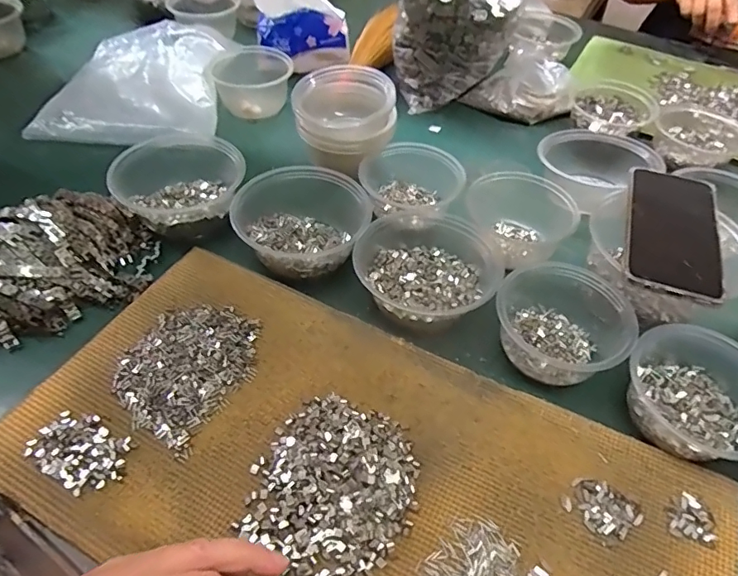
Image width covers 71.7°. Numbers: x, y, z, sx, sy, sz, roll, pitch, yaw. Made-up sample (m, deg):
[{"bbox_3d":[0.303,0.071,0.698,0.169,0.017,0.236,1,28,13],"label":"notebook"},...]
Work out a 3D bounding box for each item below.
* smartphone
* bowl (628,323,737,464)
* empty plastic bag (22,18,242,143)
[{"bbox_3d":[0.275,-0.055,0.461,0.075,0.004,0.157,17,51,11],"label":"smartphone"},{"bbox_3d":[0.269,0.086,0.416,0.101,0.049,0.115,-28,56,-21],"label":"bowl"},{"bbox_3d":[-0.327,-0.300,0.749,0.246,0.052,0.276,7,50,3],"label":"empty plastic bag"}]

